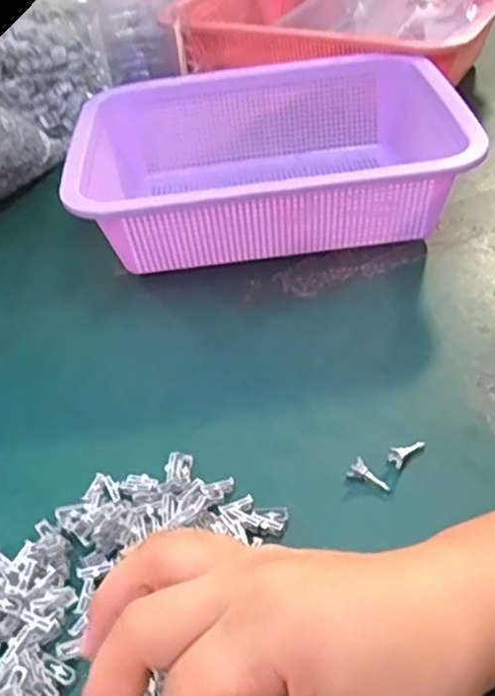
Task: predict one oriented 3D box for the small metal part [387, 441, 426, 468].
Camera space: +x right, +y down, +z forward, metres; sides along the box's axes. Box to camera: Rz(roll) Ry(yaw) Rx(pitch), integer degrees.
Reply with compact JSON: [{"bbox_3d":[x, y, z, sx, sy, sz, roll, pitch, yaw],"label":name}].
[{"bbox_3d":[0.078,0.050,0.328,0.022,0.009,0.009,-35,50,-28],"label":"small metal part"}]

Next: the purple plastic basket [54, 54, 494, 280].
[{"bbox_3d":[0.012,-0.130,0.478,0.255,0.082,0.183,-8,42,-4],"label":"purple plastic basket"}]

